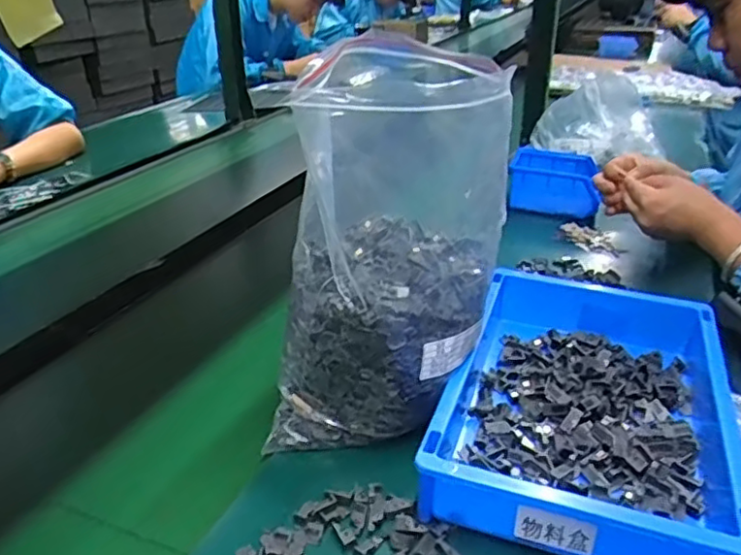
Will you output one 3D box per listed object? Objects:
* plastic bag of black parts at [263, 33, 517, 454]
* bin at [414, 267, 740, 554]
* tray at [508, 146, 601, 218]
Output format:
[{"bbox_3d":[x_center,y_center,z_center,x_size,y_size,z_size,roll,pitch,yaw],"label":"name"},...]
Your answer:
[{"bbox_3d":[0.019,-0.021,0.524,0.163,0.287,0.181,6,29,9],"label":"plastic bag of black parts"},{"bbox_3d":[0.179,0.103,0.542,0.207,0.073,0.312,9,28,18],"label":"bin"},{"bbox_3d":[0.282,-0.142,0.998,0.132,0.072,0.122,8,28,16],"label":"tray"}]

